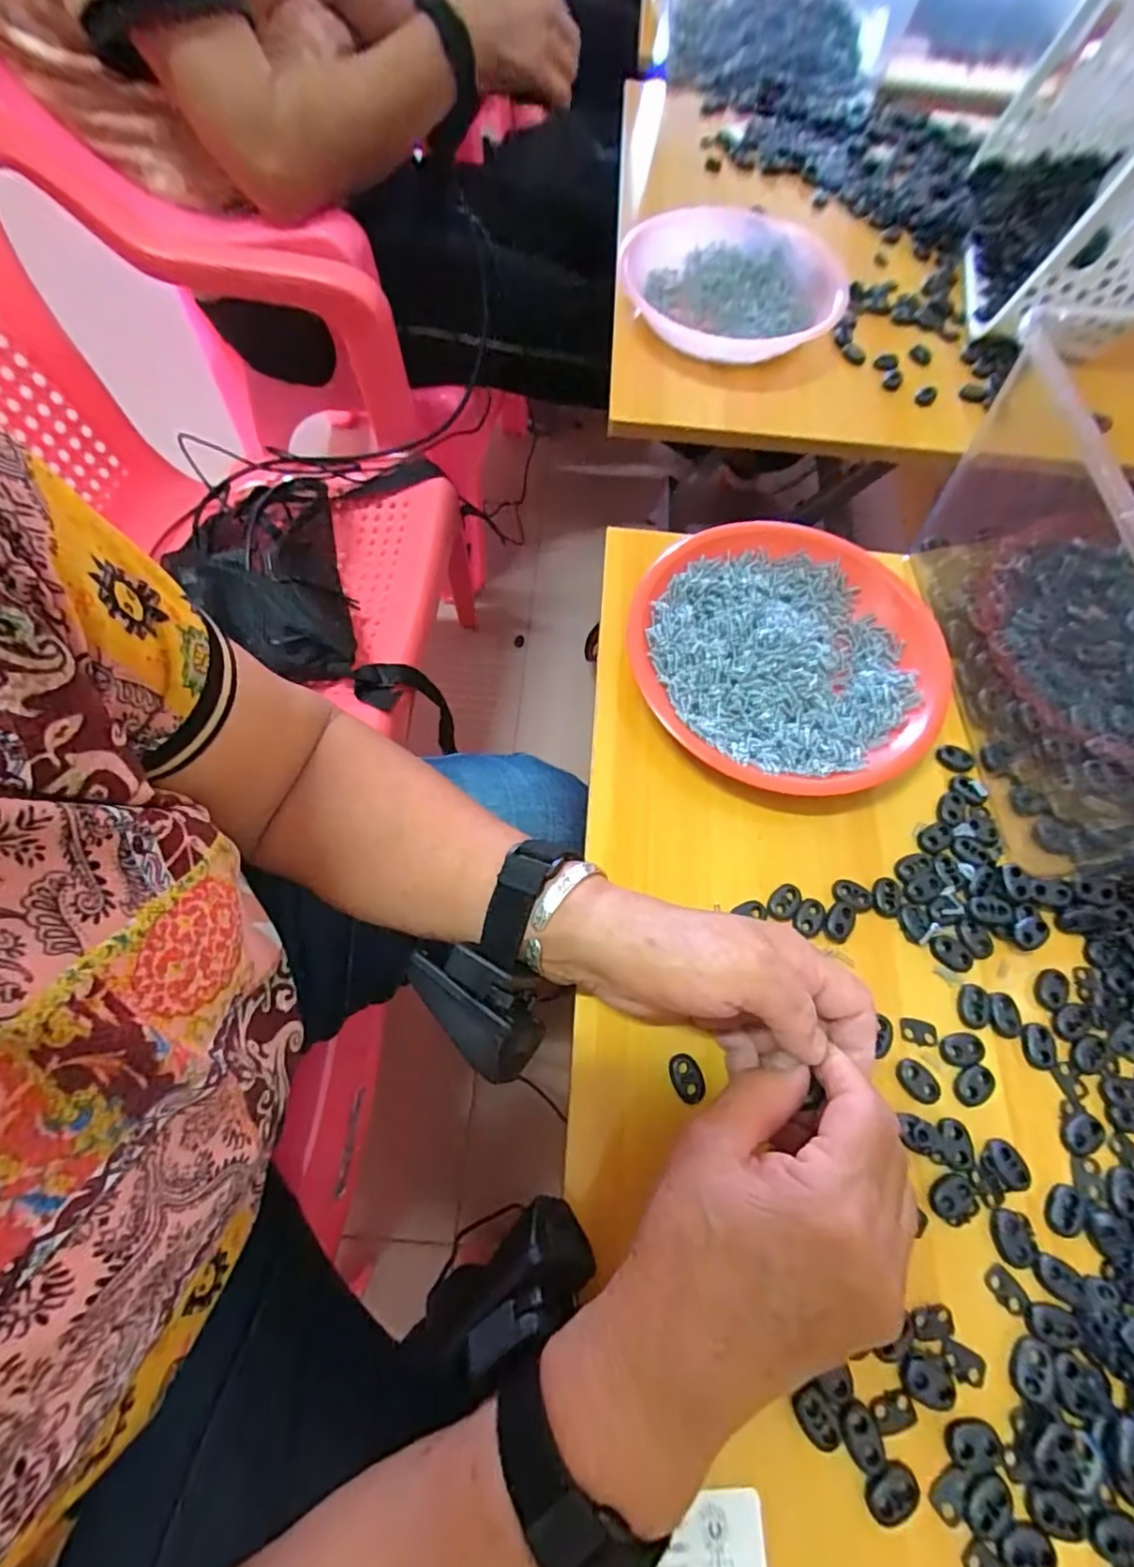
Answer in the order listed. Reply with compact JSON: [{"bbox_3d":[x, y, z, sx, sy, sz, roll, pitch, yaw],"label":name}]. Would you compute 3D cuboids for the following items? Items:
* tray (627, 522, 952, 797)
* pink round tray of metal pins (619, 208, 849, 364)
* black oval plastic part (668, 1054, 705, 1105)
[{"bbox_3d":[0.137,-0.084,0.376,0.187,0.030,0.195,1,68,-2],"label":"tray"},{"bbox_3d":[0.142,-0.440,0.520,0.185,0.046,0.163,0,68,-3],"label":"pink round tray of metal pins"},{"bbox_3d":[0.059,0.144,0.287,0.015,0.005,0.021,-16,70,-9],"label":"black oval plastic part"}]

